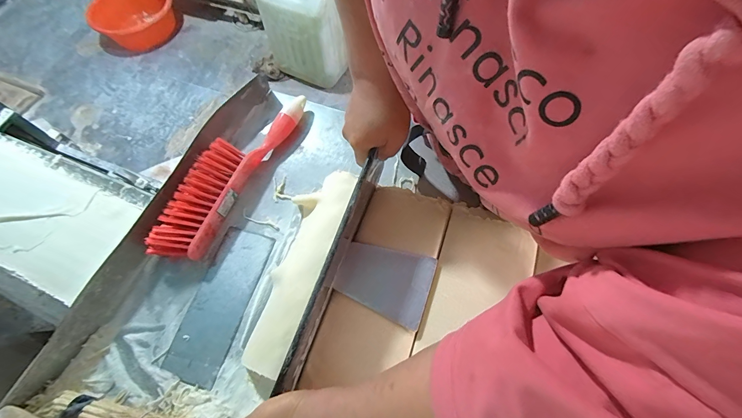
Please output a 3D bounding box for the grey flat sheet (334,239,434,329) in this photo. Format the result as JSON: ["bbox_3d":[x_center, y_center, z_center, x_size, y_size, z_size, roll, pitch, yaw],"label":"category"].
[{"bbox_3d":[0.015,0.081,0.388,0.104,0.007,0.079,18,69,12],"label":"grey flat sheet"}]

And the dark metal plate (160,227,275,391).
[{"bbox_3d":[-0.198,0.120,0.436,0.073,0.006,0.194,14,67,10],"label":"dark metal plate"}]

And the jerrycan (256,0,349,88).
[{"bbox_3d":[-0.305,-0.756,1.428,0.315,0.387,0.179,34,71,17],"label":"jerrycan"}]

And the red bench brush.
[{"bbox_3d":[-0.207,-0.063,0.492,0.080,0.039,0.306,25,69,14],"label":"red bench brush"}]

